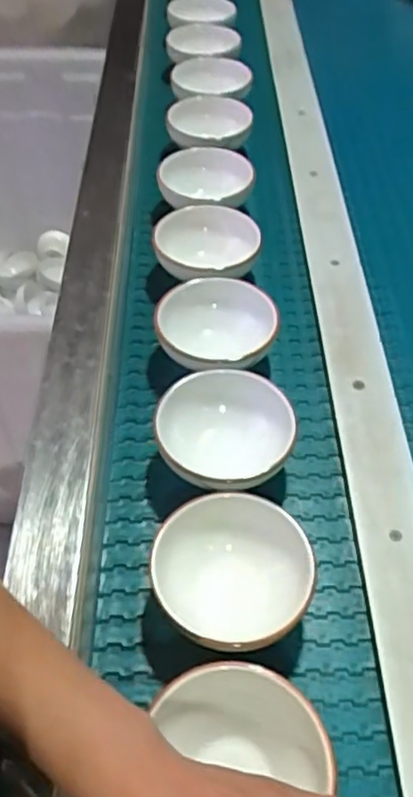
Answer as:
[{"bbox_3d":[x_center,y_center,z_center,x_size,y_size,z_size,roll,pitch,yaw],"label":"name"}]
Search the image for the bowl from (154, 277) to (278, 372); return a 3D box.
[{"bbox_3d":[0.010,-0.055,0.606,0.105,0.048,0.111,2,48,-2],"label":"bowl"}]

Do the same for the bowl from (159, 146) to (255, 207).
[{"bbox_3d":[-0.001,-0.239,0.758,0.108,0.037,0.123,1,48,6],"label":"bowl"}]

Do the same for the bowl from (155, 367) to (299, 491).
[{"bbox_3d":[0.015,0.035,0.531,0.105,0.050,0.107,2,48,-2],"label":"bowl"}]

